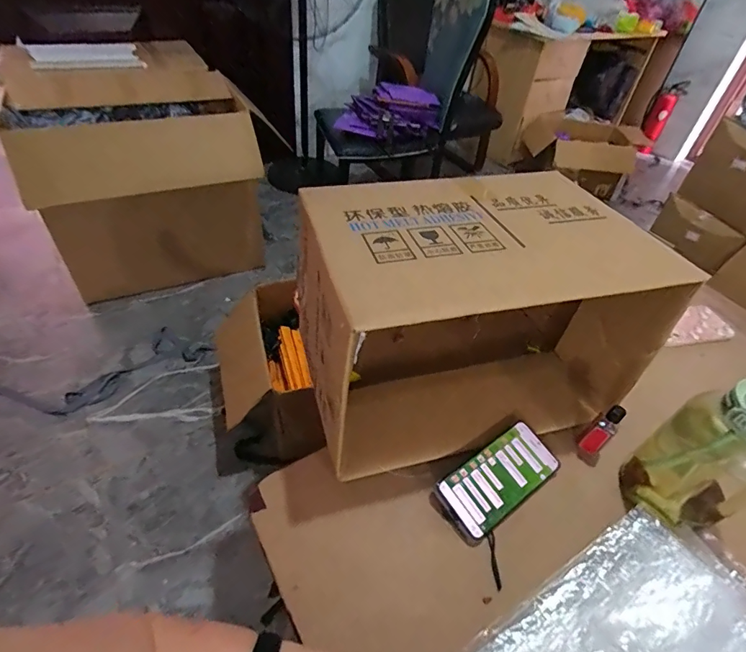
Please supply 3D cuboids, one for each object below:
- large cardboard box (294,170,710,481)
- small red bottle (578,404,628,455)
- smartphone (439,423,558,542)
[{"bbox_3d":[0.126,-0.024,0.583,0.410,0.232,0.285,-7,46,-13],"label":"large cardboard box"},{"bbox_3d":[0.297,0.138,0.566,0.021,0.090,0.025,-27,54,-29],"label":"small red bottle"},{"bbox_3d":[0.158,0.186,0.538,0.160,0.008,0.076,-27,67,-28],"label":"smartphone"}]

